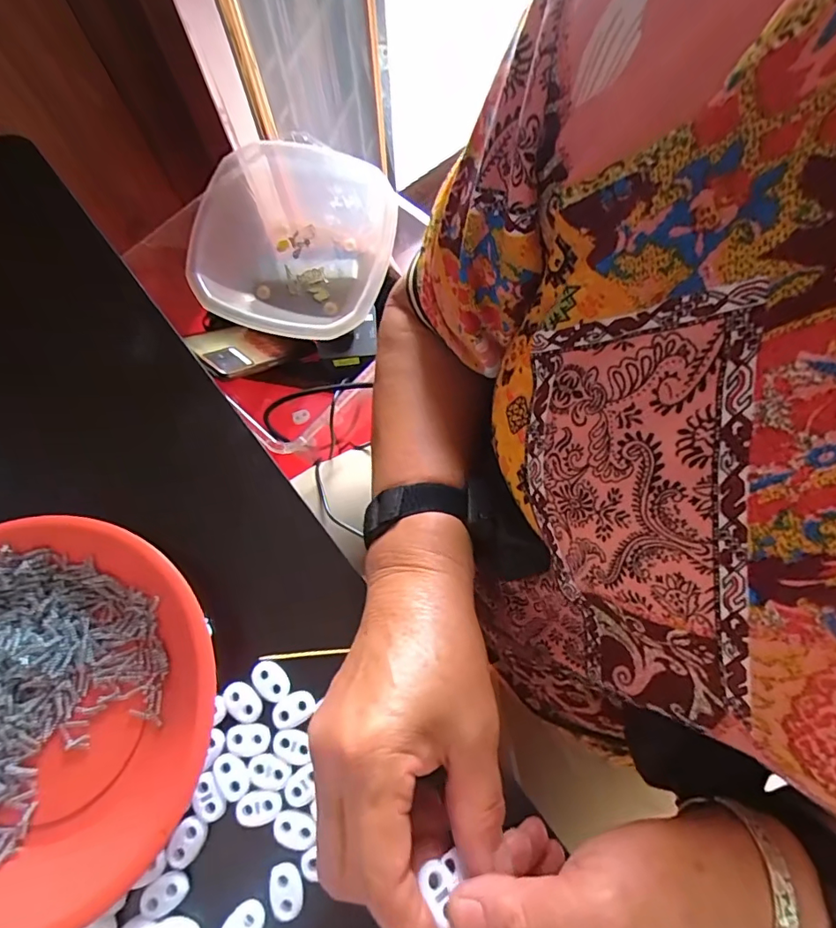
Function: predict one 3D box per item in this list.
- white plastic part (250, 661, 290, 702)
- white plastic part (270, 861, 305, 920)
[{"bbox_3d":[-0.081,0.118,0.271,0.024,0.004,0.014,38,76,12],"label":"white plastic part"},{"bbox_3d":[-0.064,0.206,0.242,0.017,0.004,0.022,-11,72,-3],"label":"white plastic part"}]

